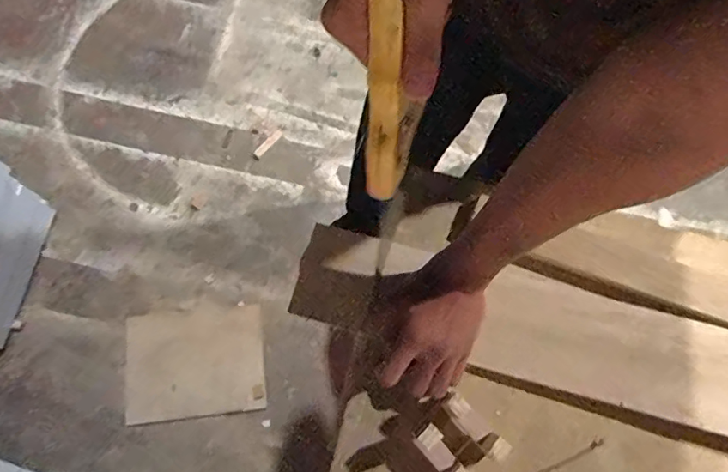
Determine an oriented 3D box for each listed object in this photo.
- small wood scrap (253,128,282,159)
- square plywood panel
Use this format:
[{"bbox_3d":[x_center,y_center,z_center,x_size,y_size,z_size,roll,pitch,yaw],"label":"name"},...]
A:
[{"bbox_3d":[-0.266,-0.259,1.396,0.024,0.007,0.099,36,78,10],"label":"small wood scrap"},{"bbox_3d":[-0.420,0.309,1.231,0.337,0.009,0.253,-7,74,-1],"label":"square plywood panel"}]

